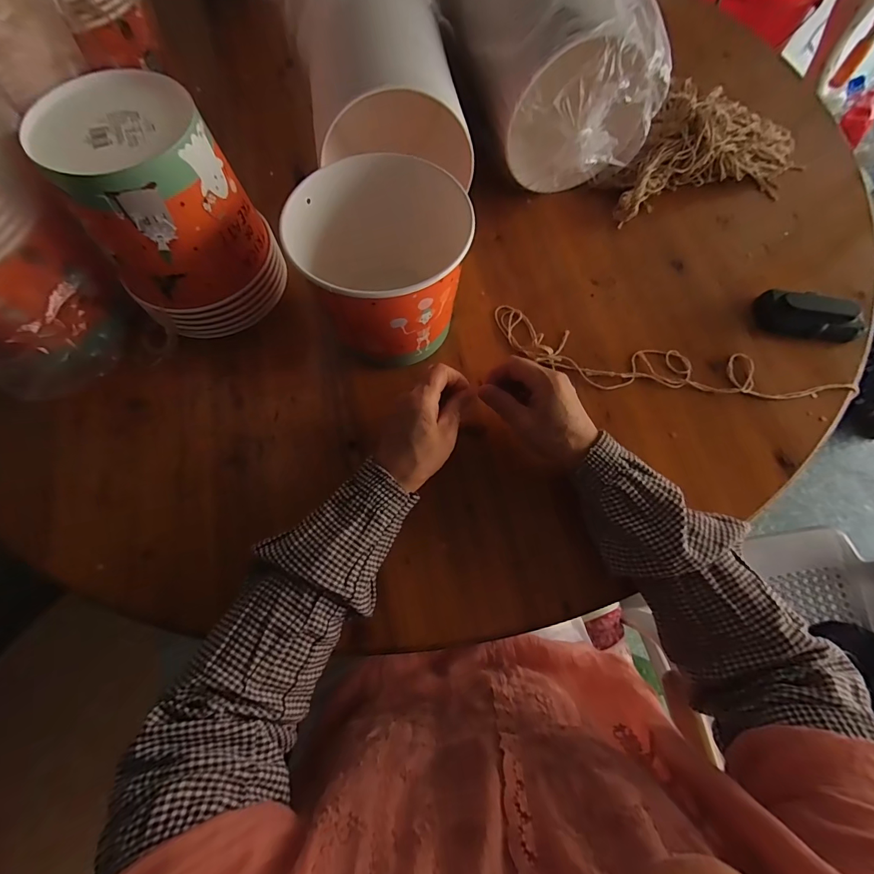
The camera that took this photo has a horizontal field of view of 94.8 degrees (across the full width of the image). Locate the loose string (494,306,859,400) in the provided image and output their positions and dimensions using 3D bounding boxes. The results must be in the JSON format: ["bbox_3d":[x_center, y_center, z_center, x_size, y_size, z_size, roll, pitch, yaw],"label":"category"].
[{"bbox_3d":[0.250,-0.075,0.437,0.384,0.013,0.076,14,69,6],"label":"loose string"}]

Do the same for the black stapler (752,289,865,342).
[{"bbox_3d":[0.424,-0.139,0.454,0.107,0.027,0.043,11,69,5],"label":"black stapler"}]

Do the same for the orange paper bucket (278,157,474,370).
[{"bbox_3d":[-0.055,-0.168,0.408,0.142,0.135,0.165,0,69,1],"label":"orange paper bucket"}]

